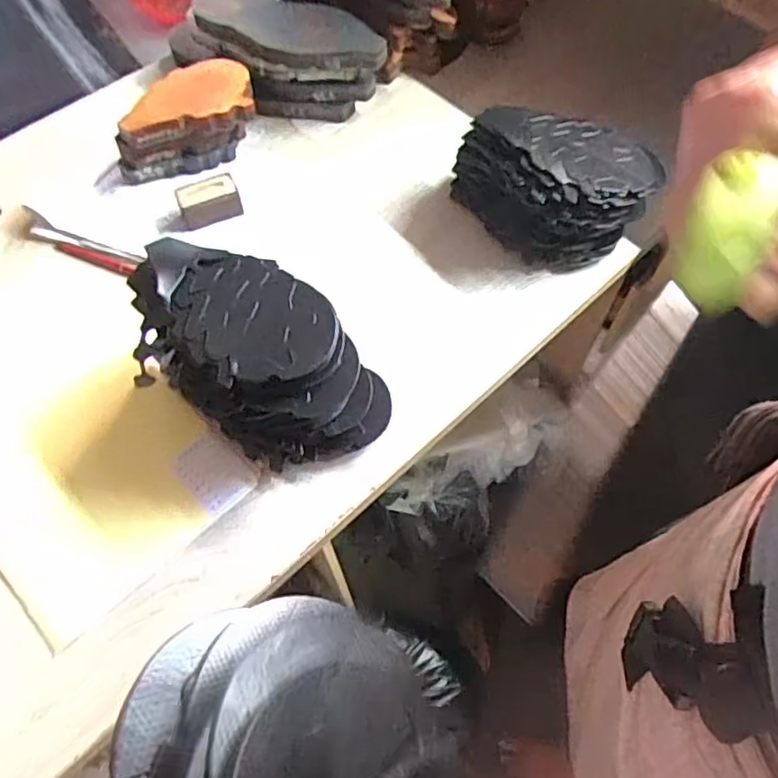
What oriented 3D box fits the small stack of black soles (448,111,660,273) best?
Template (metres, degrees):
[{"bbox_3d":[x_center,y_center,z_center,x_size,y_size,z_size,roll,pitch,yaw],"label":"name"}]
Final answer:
[{"bbox_3d":[0.163,-0.199,0.639,0.199,0.117,0.118,12,62,8],"label":"small stack of black soles"}]

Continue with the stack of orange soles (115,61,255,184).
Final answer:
[{"bbox_3d":[-0.241,-0.313,0.727,0.166,0.078,0.085,-18,62,-8],"label":"stack of orange soles"}]

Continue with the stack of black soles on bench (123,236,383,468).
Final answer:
[{"bbox_3d":[-0.111,-0.016,0.517,0.210,0.144,0.122,27,65,16],"label":"stack of black soles on bench"}]

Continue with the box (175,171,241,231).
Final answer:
[{"bbox_3d":[-0.200,-0.210,0.685,0.066,0.038,0.034,-14,62,-6],"label":"box"}]

